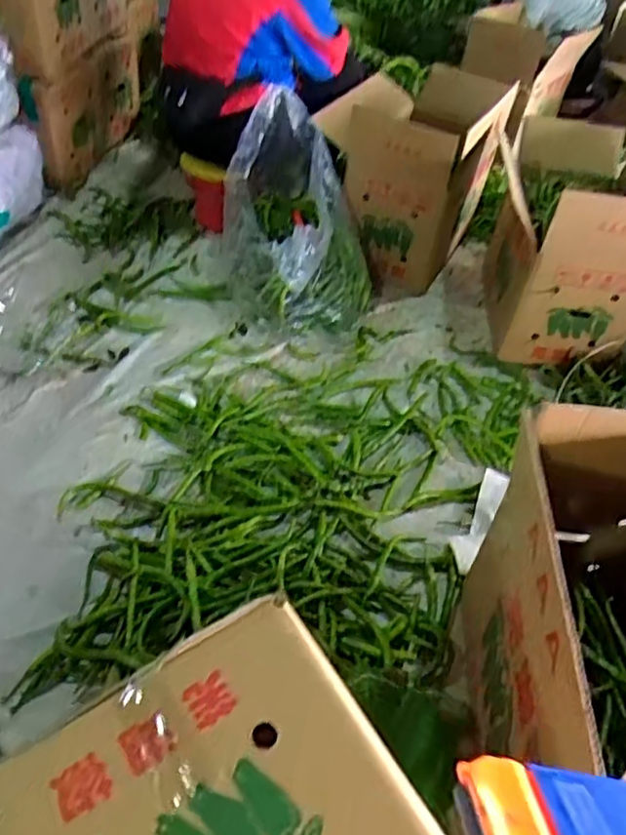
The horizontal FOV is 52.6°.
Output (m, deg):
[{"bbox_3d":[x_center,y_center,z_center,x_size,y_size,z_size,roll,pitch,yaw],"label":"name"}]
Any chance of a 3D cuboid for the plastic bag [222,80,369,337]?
[{"bbox_3d":[-0.036,-0.543,1.713,0.403,0.407,0.580,0,47,-10],"label":"plastic bag"}]

